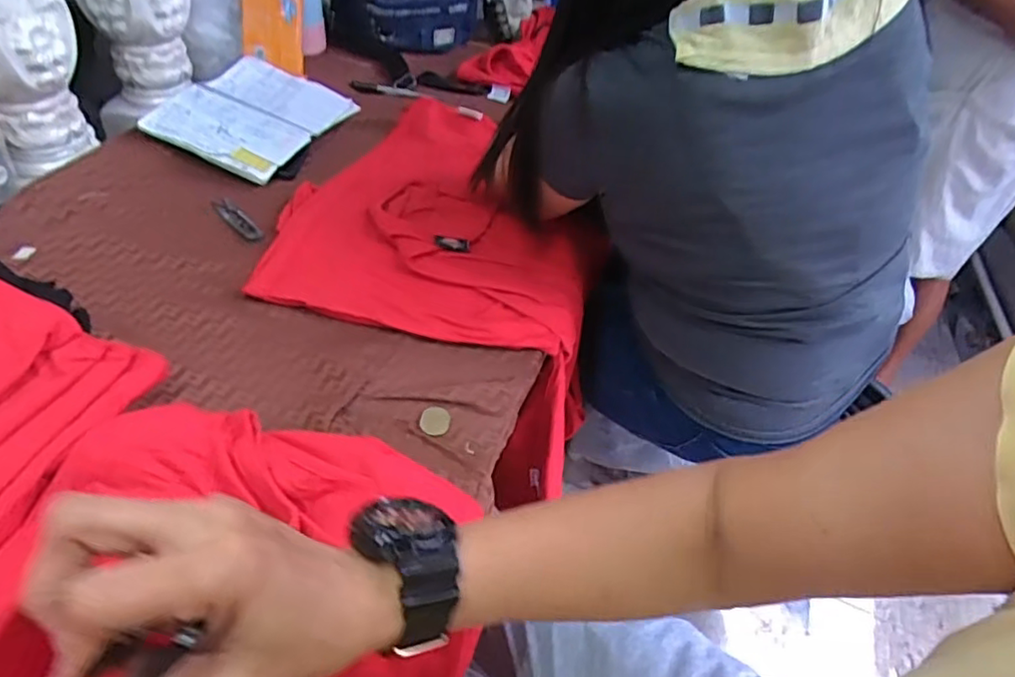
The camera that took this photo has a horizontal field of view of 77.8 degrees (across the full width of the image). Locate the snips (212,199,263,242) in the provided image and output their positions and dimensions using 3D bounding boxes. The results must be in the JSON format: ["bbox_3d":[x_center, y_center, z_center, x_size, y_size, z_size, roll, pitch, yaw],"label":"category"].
[{"bbox_3d":[-0.321,-0.140,0.746,0.023,0.004,0.095,-34,59,-29],"label":"snips"}]

